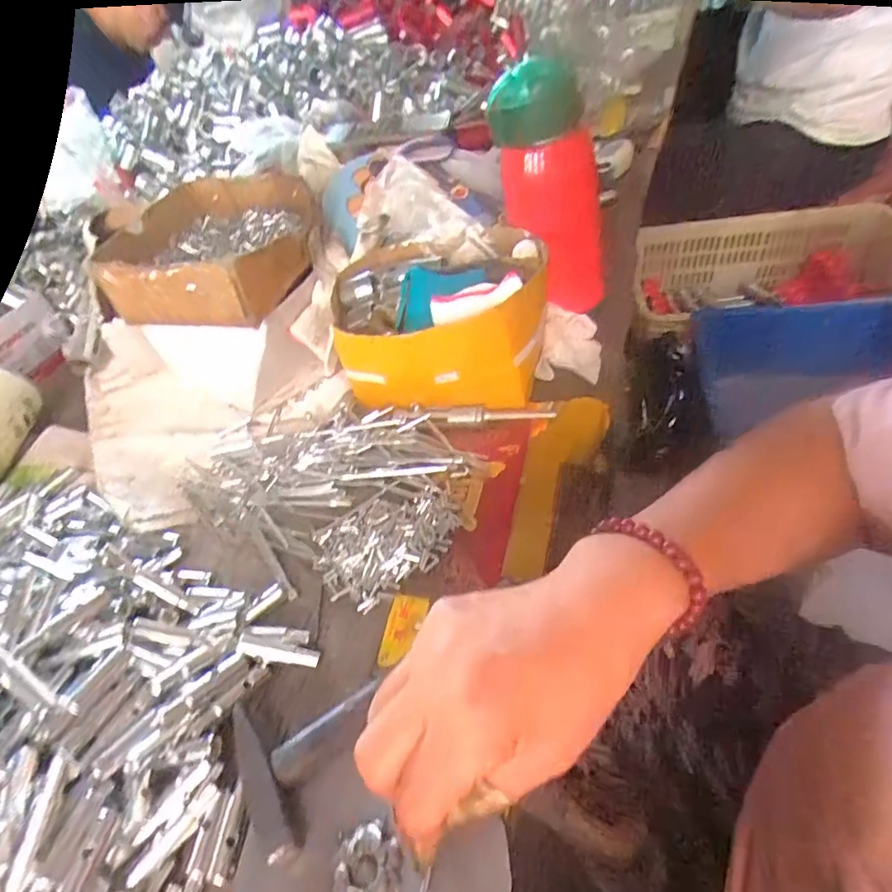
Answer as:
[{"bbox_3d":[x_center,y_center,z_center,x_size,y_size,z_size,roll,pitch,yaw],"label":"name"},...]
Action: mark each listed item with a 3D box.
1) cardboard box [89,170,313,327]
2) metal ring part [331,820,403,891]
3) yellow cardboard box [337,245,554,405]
[{"bbox_3d":[-0.211,-0.188,0.503,0.183,0.052,0.181,1,47,14],"label":"cardboard box"},{"bbox_3d":[-0.036,0.192,0.244,0.031,0.010,0.034,-7,45,7],"label":"metal ring part"},{"bbox_3d":[-0.010,-0.104,0.454,0.180,0.094,0.128,8,49,20],"label":"yellow cardboard box"}]

